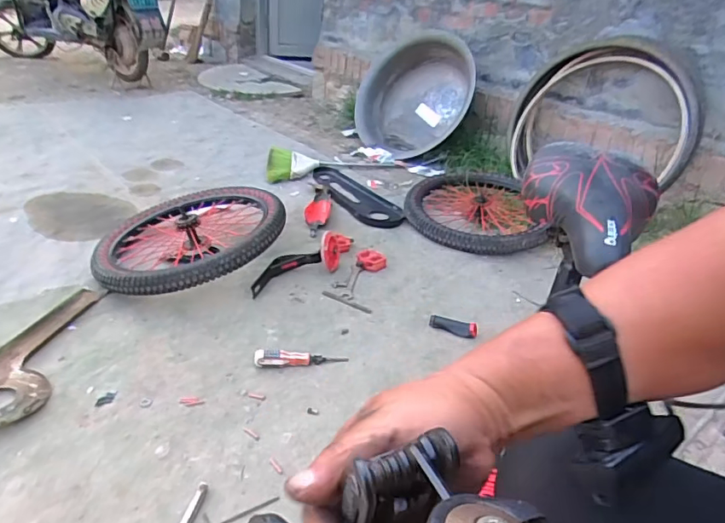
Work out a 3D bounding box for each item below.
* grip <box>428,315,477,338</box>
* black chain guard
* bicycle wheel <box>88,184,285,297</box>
[{"bbox_3d":[0.208,0.152,1.173,0.108,0.029,0.038,9,30,5],"label":"grip"},{"bbox_3d":[-0.029,-0.247,1.843,0.190,0.023,0.542,-14,35,-31],"label":"black chain guard"},{"bbox_3d":[-0.454,-0.064,1.338,0.468,0.077,0.431,-7,31,4],"label":"bicycle wheel"}]

